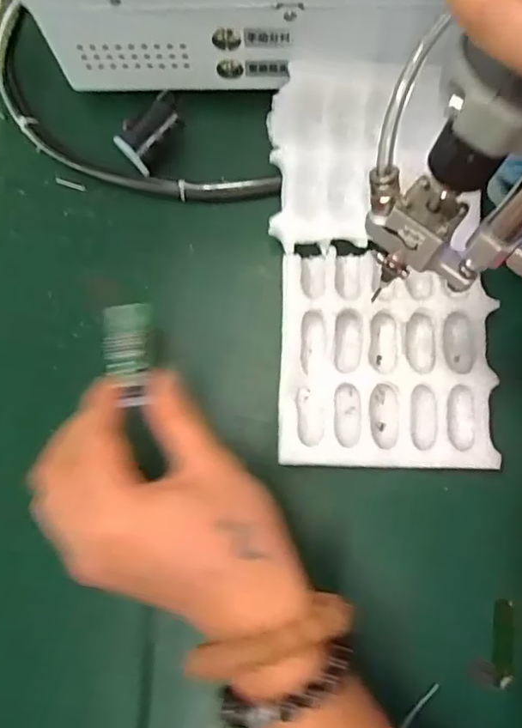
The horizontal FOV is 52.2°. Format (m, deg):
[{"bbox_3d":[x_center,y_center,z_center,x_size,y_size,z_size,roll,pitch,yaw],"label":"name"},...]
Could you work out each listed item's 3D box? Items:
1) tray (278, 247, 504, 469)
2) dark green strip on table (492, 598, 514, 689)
[{"bbox_3d":[0.075,-0.004,0.332,0.123,0.031,0.132,1,79,0],"label":"tray"},{"bbox_3d":[0.141,0.162,0.310,0.011,0.004,0.046,6,79,1],"label":"dark green strip on table"}]

